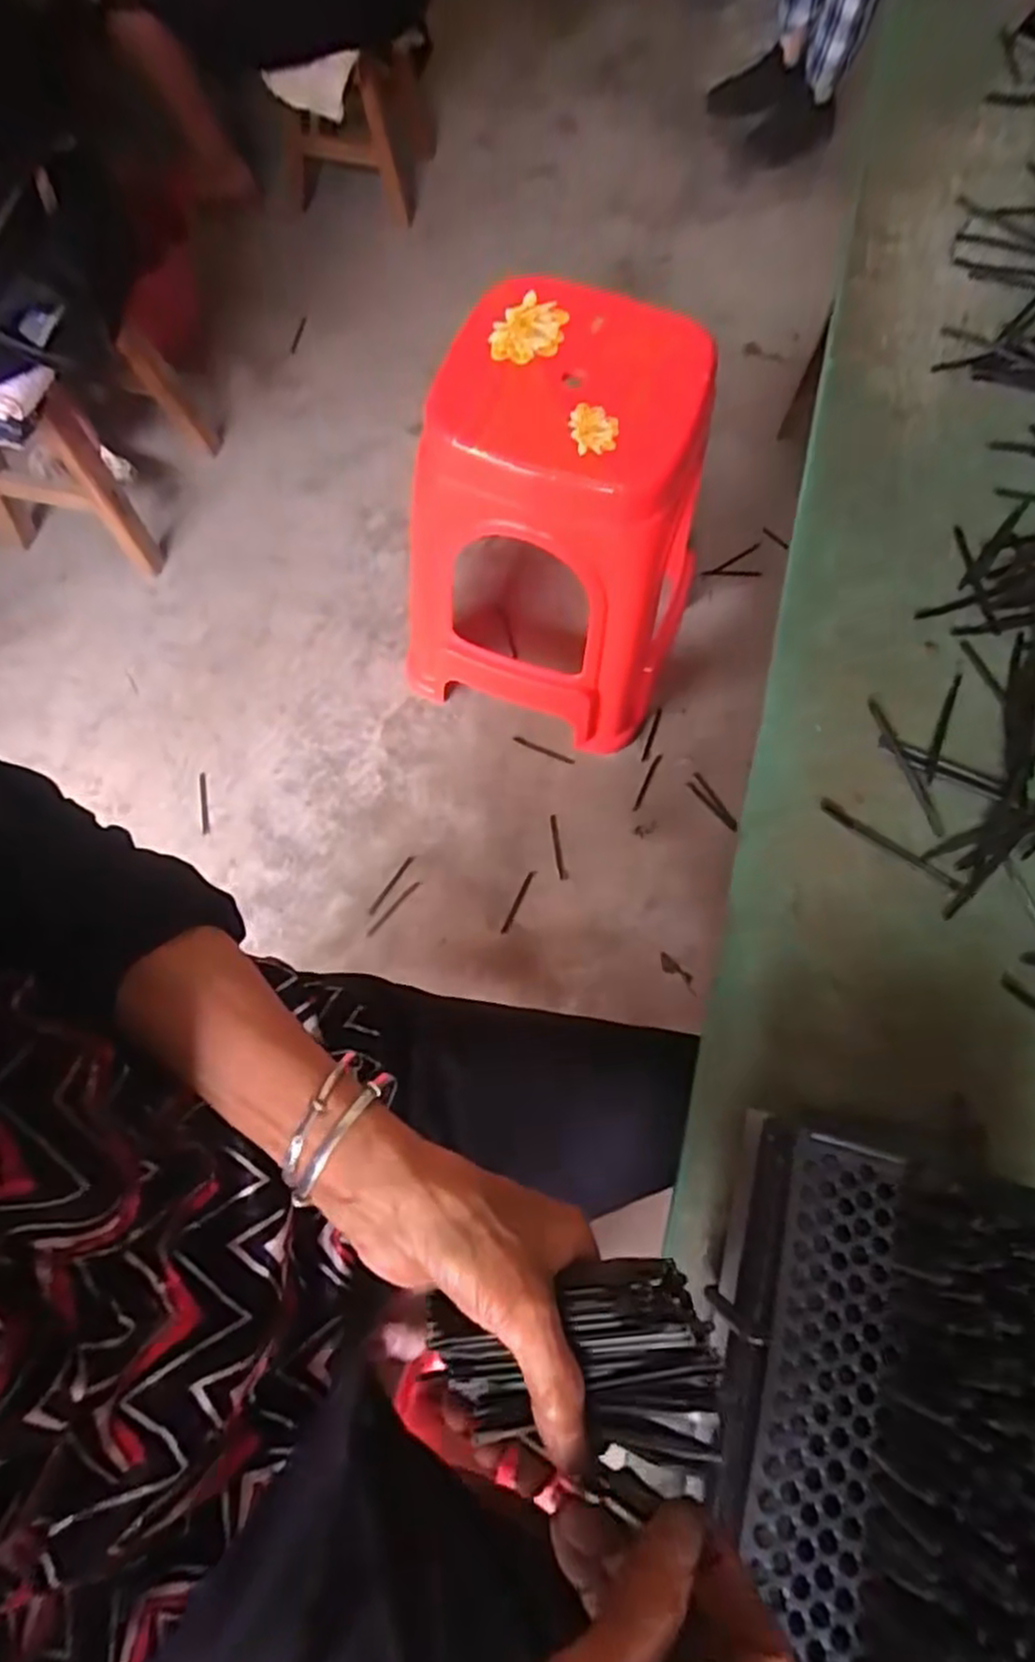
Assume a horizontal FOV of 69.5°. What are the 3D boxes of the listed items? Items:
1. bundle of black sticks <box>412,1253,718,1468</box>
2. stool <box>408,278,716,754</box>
[{"bbox_3d":[0.022,0.208,0.306,0.111,0.040,0.062,-8,77,13],"label":"bundle of black sticks"},{"bbox_3d":[0.061,-0.396,1.027,0.348,0.497,0.342,18,70,5],"label":"stool"}]

